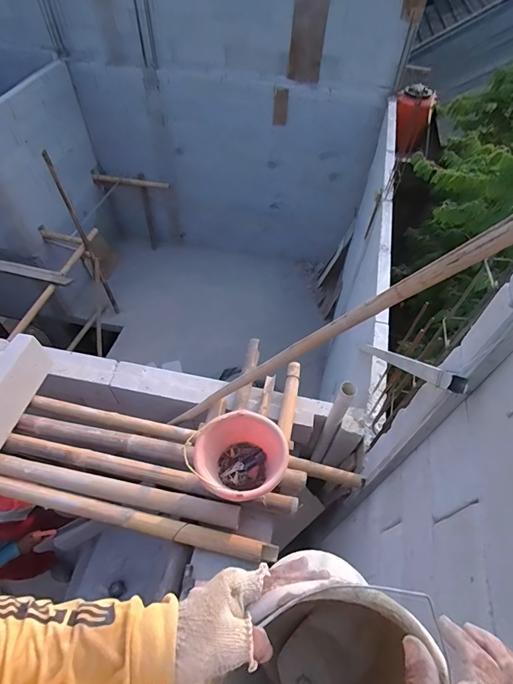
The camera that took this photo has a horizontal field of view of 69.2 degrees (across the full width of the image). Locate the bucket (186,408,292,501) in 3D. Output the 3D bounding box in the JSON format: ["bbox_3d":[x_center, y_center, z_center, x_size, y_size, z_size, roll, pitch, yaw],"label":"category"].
[{"bbox_3d":[-0.055,0.407,1.268,0.309,0.190,0.276,-23,57,-18],"label":"bucket"}]

